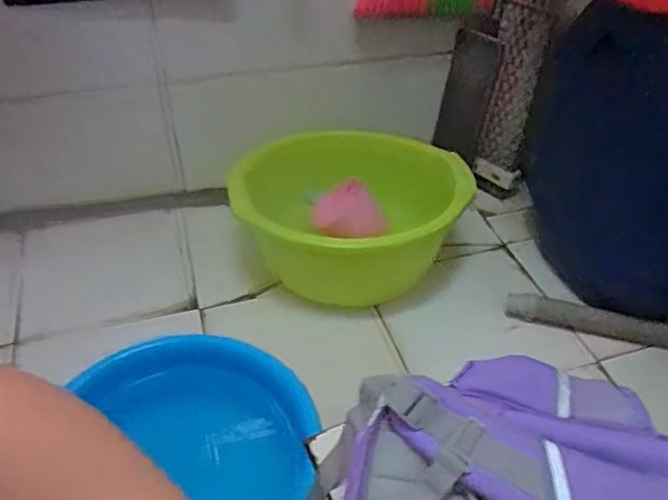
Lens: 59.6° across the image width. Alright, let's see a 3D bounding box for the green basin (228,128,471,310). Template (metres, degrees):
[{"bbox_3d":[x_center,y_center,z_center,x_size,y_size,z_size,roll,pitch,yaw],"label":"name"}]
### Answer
[{"bbox_3d":[0.013,-0.078,1.074,0.396,0.196,0.331,-6,41,-9],"label":"green basin"}]

